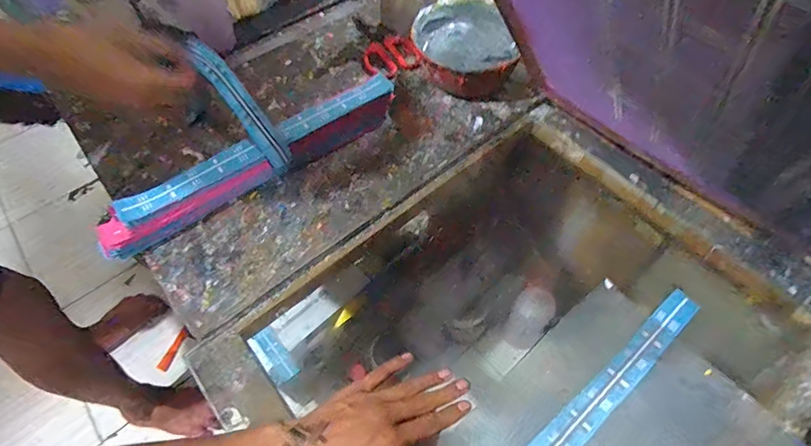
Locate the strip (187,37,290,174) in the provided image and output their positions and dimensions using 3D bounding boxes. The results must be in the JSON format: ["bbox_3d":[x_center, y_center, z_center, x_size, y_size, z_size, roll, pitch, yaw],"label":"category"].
[{"bbox_3d":[-0.203,-0.146,0.553,0.015,0.189,0.039,11,54,40],"label":"strip"}]

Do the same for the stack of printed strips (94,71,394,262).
[{"bbox_3d":[-0.194,-0.084,0.593,0.417,0.061,0.043,-33,63,-18],"label":"stack of printed strips"}]

